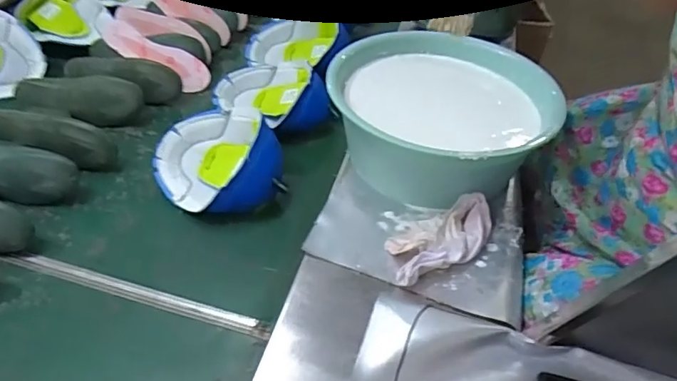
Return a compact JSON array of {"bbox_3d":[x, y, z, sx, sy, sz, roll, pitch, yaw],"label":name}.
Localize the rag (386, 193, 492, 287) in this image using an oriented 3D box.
[{"bbox_3d":[0.120,0.059,0.629,0.157,0.039,0.084,-21,47,-23],"label":"rag"}]

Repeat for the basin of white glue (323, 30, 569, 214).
[{"bbox_3d":[0.146,-0.112,0.742,0.293,0.122,0.281,2,49,-2],"label":"basin of white glue"}]

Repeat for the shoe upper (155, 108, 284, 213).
[{"bbox_3d":[-0.167,-0.045,0.707,0.156,0.079,0.185,-21,47,-23],"label":"shoe upper"}]

